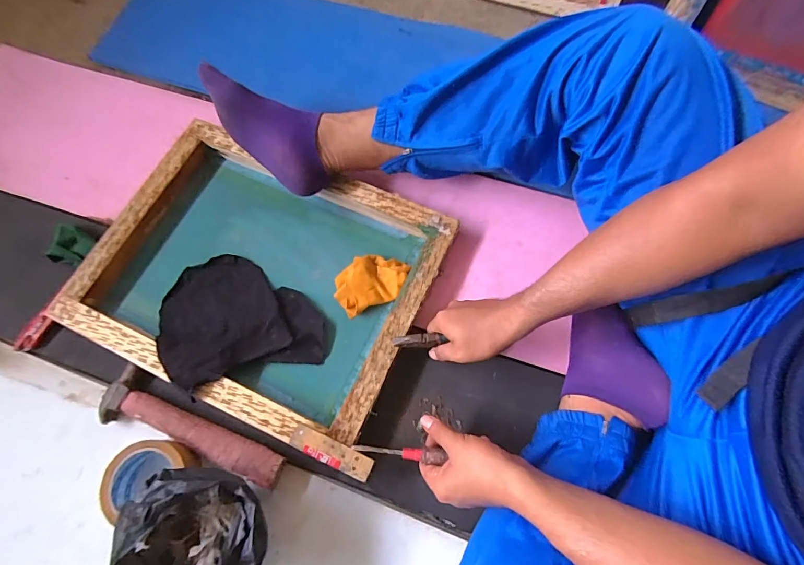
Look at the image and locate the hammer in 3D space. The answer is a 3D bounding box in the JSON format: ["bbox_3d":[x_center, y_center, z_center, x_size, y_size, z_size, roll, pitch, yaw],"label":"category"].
[{"bbox_3d":[-0.272,0.193,0.539,0.253,0.031,0.069,23,71,8],"label":"hammer"}]

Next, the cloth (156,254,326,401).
[{"bbox_3d":[-0.234,0.046,0.591,0.213,0.031,0.190,-18,71,-6],"label":"cloth"}]

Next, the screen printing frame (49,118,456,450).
[{"bbox_3d":[-0.204,-0.013,0.605,0.466,0.047,0.360,22,71,8],"label":"screen printing frame"}]

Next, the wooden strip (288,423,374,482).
[{"bbox_3d":[-0.085,0.204,0.500,0.104,0.010,0.028,22,71,8],"label":"wooden strip"}]

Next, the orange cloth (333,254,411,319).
[{"bbox_3d":[-0.044,-0.003,0.602,0.107,0.033,0.070,-23,71,-8],"label":"orange cloth"}]

